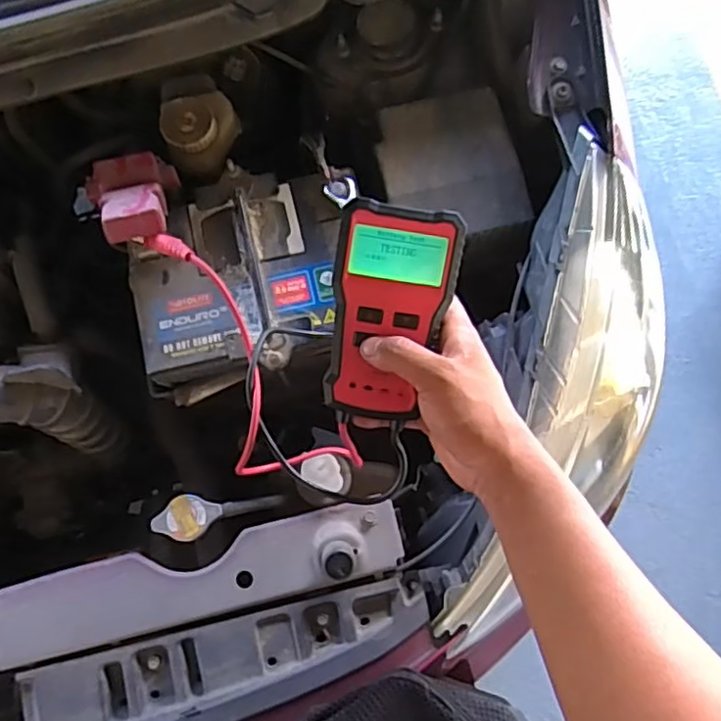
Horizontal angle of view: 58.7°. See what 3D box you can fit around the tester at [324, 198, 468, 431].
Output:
[{"bbox_3d":[0.016,-0.028,0.436,0.078,0.018,0.151,15,104,4],"label":"tester"}]

